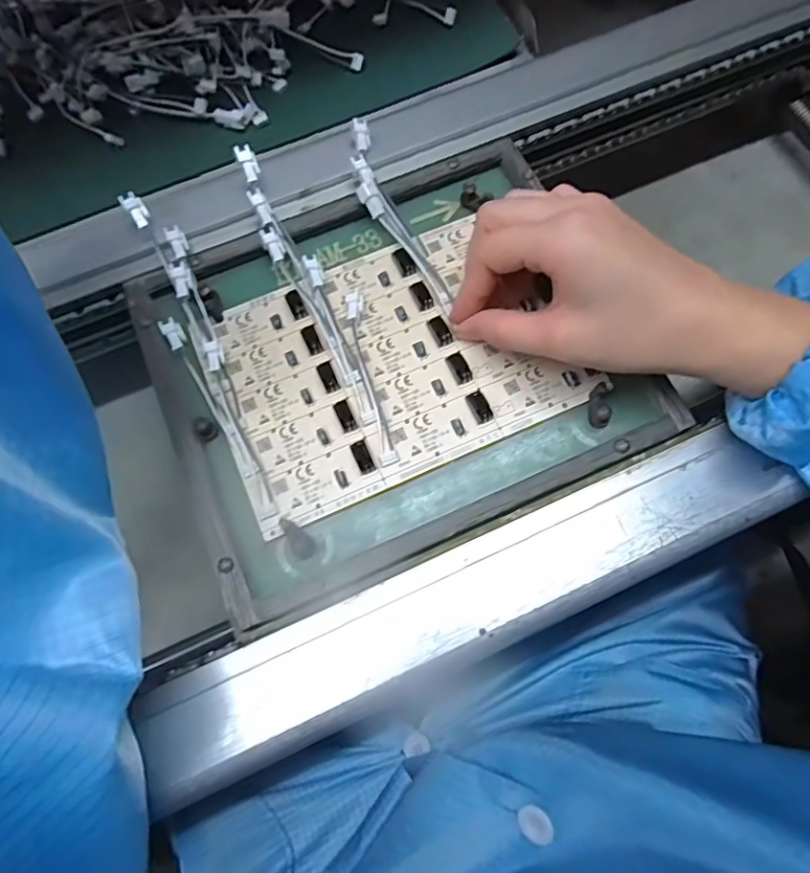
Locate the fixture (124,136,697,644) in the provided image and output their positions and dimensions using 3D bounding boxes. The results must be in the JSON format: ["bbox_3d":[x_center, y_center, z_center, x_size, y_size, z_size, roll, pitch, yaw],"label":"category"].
[{"bbox_3d":[-0.008,-0.041,0.290,0.231,0.016,0.198,-24,73,-7],"label":"fixture"}]

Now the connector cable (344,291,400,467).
[{"bbox_3d":[-0.018,-0.032,0.287,0.010,0.010,0.095,-13,72,-3],"label":"connector cable"}]

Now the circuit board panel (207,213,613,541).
[{"bbox_3d":[-0.010,-0.042,0.292,0.178,0.010,0.128,-23,73,-7],"label":"circuit board panel"}]

